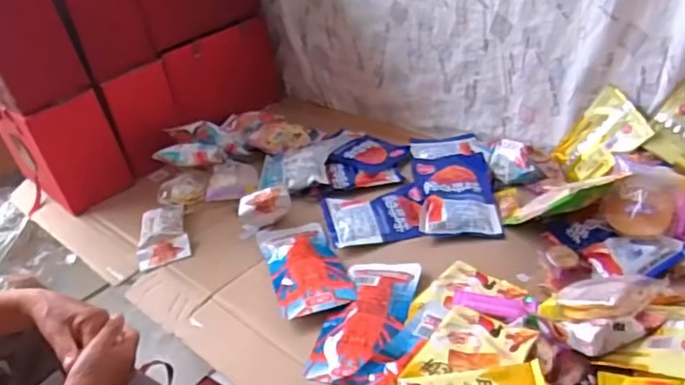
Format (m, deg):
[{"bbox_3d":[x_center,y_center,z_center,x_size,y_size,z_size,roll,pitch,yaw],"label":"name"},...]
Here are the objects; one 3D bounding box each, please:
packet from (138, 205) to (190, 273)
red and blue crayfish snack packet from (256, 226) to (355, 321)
[{"bbox_3d":[-0.277,0.067,0.928,0.076,0.024,0.109,-18,56,-5],"label":"packet"},{"bbox_3d":[-0.054,0.098,0.831,0.092,0.018,0.207,-14,32,-12],"label":"red and blue crayfish snack packet"}]

